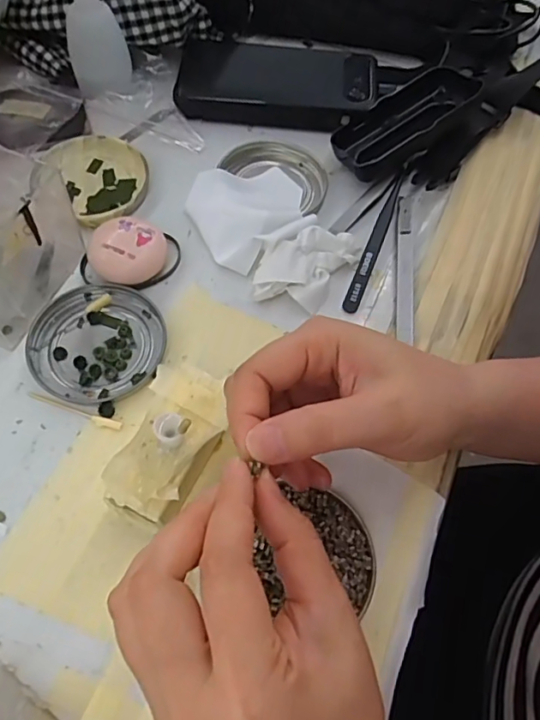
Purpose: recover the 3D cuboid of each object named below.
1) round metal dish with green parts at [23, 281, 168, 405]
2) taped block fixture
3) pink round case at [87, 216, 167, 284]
[{"bbox_3d":[-0.105,-0.011,0.322,0.077,0.007,0.076,1,63,-2],"label":"round metal dish with green parts"},{"bbox_3d":[-0.049,0.043,0.274,0.042,0.049,0.079,16,64,5],"label":"taped block fixture"},{"bbox_3d":[-0.091,-0.068,0.343,0.047,0.023,0.041,-2,63,-4],"label":"pink round case"}]

